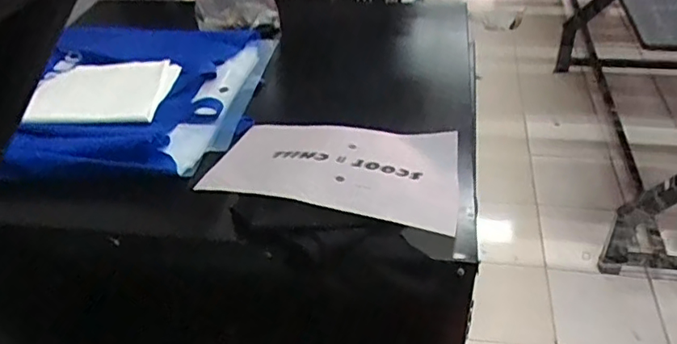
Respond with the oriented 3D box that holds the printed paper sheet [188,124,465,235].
[{"bbox_3d":[0.004,-0.012,0.750,0.307,0.047,0.210,7,40,12],"label":"printed paper sheet"}]

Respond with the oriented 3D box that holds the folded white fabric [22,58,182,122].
[{"bbox_3d":[-0.368,-0.134,0.900,0.197,0.021,0.177,-4,39,-1],"label":"folded white fabric"}]

